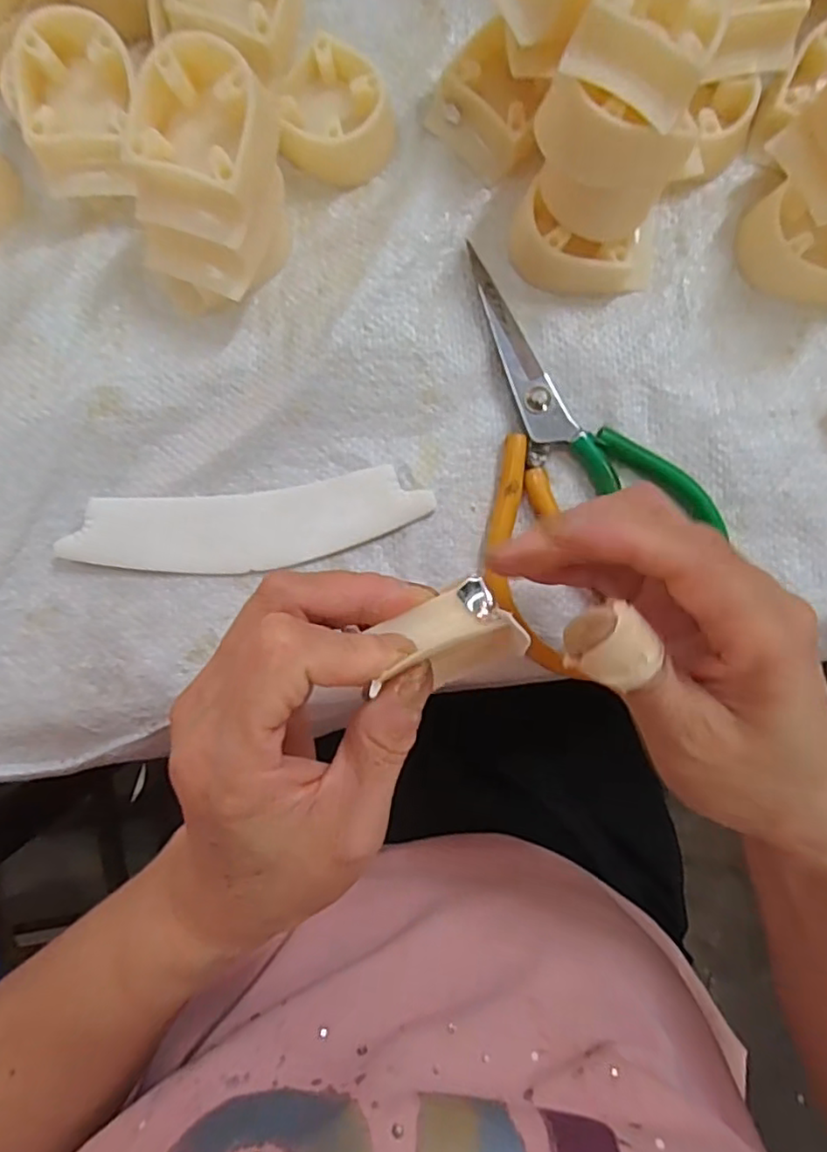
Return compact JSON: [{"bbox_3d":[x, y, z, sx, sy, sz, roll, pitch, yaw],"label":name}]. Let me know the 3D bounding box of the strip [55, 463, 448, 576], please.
[{"bbox_3d":[-0.070,-0.021,0.270,0.151,0.006,0.036,-6,96,-1],"label":"strip"}]

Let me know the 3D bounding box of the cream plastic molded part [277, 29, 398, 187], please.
[{"bbox_3d":[-0.033,-0.203,0.274,0.047,0.021,0.053,-2,87,0],"label":"cream plastic molded part"}]

